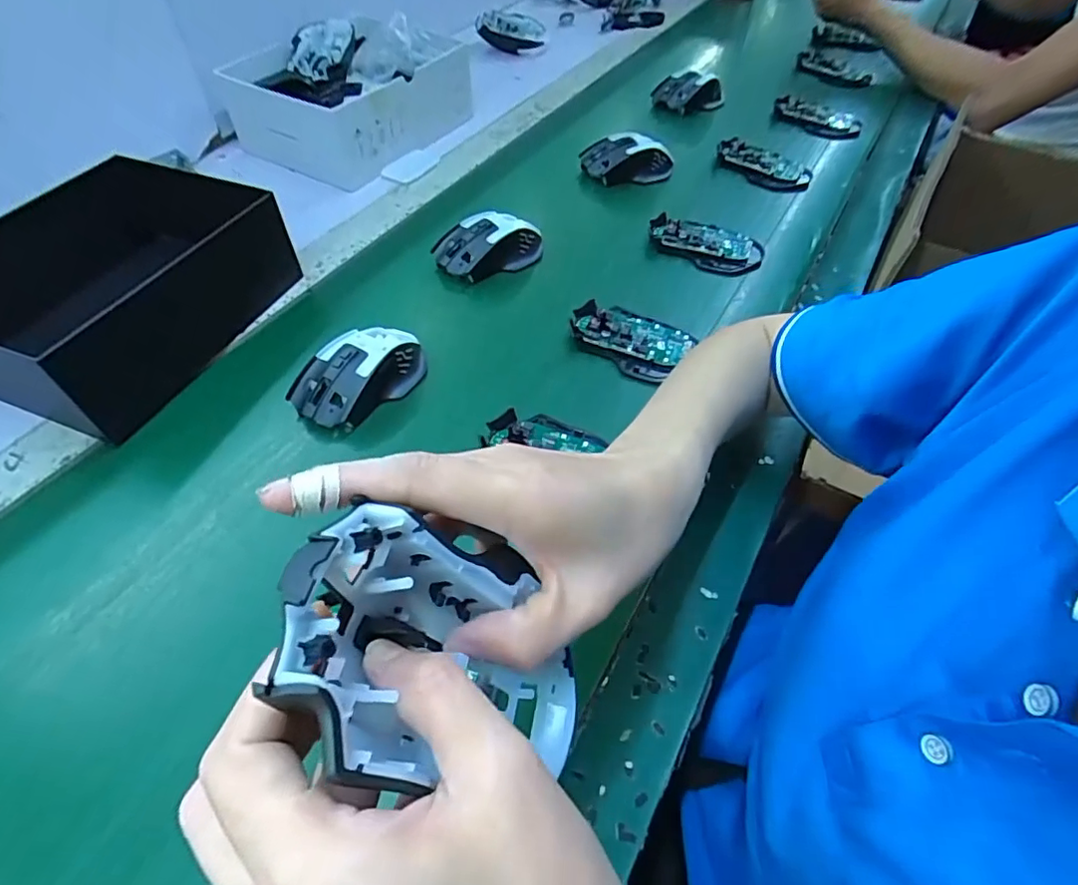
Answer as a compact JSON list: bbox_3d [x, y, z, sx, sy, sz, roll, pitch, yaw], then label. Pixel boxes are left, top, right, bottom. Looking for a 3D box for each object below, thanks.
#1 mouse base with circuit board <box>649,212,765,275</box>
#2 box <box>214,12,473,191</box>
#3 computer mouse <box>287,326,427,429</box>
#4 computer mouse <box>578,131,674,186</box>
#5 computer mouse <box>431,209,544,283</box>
[{"bbox_3d":[0.170,-0.203,0.584,0.114,0.026,0.061,18,55,10],"label":"mouse base with circuit board"},{"bbox_3d":[-0.234,-0.440,0.717,0.219,0.089,0.247,27,57,16],"label":"box"},{"bbox_3d":[-0.140,-0.057,0.453,0.062,0.039,0.114,38,60,25],"label":"computer mouse"},{"bbox_3d":[0.104,-0.333,0.663,0.107,0.034,0.059,-6,55,-7],"label":"computer mouse"},{"bbox_3d":[-0.046,-0.194,0.558,0.110,0.039,0.056,-19,54,-15],"label":"computer mouse"}]

